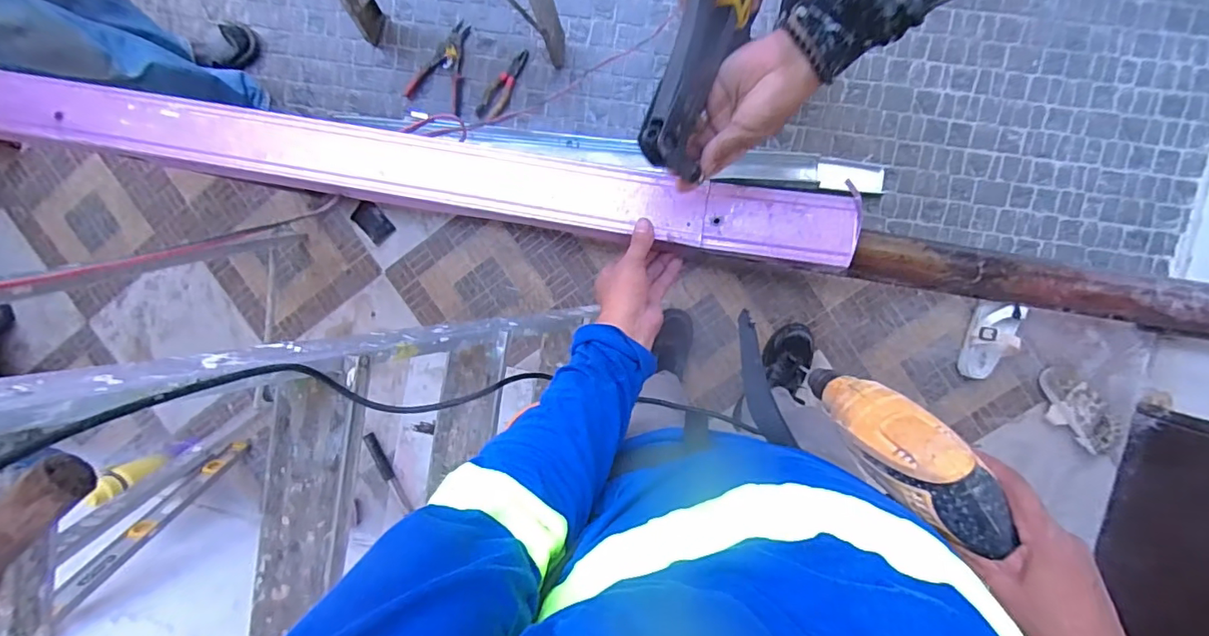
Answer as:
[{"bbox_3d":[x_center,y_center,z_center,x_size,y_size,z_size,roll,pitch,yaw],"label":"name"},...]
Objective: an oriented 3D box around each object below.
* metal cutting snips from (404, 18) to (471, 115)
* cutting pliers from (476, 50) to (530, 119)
[{"bbox_3d":[-0.429,-0.645,1.354,0.151,0.015,0.219,10,98,6],"label":"metal cutting snips"},{"bbox_3d":[-0.255,-0.588,1.334,0.055,0.025,0.197,35,100,2],"label":"cutting pliers"}]

